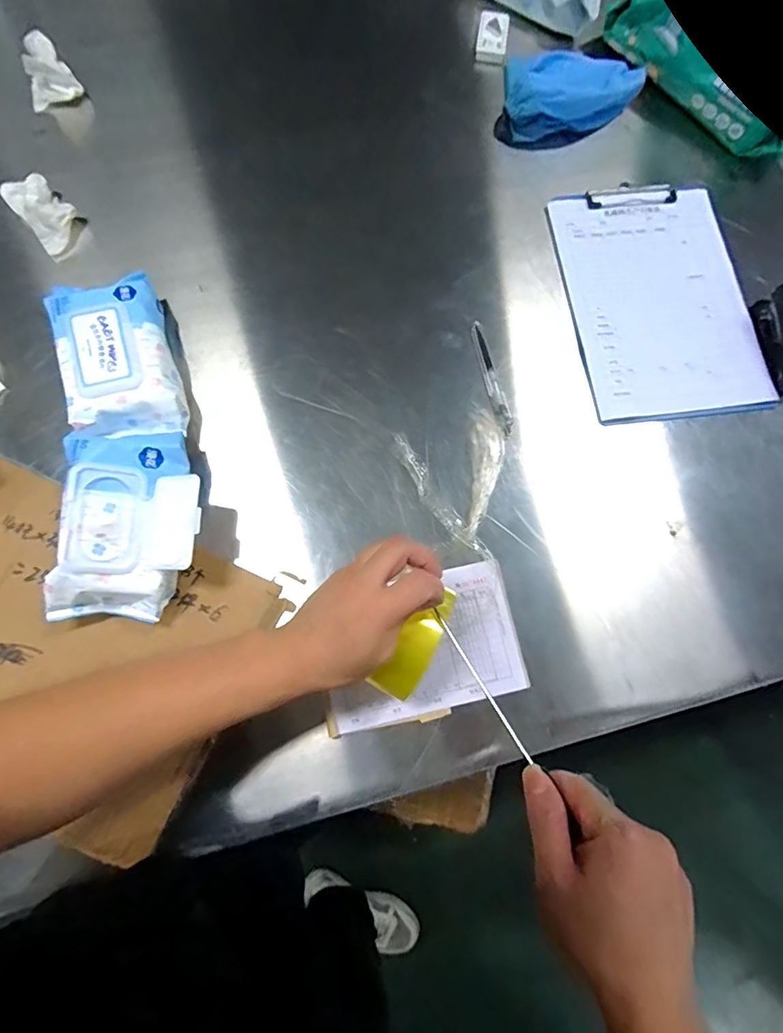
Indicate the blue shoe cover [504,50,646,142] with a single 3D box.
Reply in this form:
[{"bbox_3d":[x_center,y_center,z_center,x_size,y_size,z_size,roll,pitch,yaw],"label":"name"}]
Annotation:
[{"bbox_3d":[0.228,-0.558,0.639,0.175,0.054,0.119,-6,77,-3],"label":"blue shoe cover"}]

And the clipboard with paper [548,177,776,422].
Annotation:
[{"bbox_3d":[0.314,-0.258,0.585,0.203,0.012,0.302,-8,77,-4],"label":"clipboard with paper"}]

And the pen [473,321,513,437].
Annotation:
[{"bbox_3d":[0.114,-0.157,0.559,0.018,0.009,0.142,-11,77,-4],"label":"pen"}]

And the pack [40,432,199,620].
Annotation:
[{"bbox_3d":[-0.241,0.005,0.472,0.130,0.072,0.185,5,76,-1],"label":"pack"}]

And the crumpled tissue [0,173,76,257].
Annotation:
[{"bbox_3d":[-0.414,-0.362,0.589,0.054,0.034,0.098,-40,81,-10],"label":"crumpled tissue"}]

